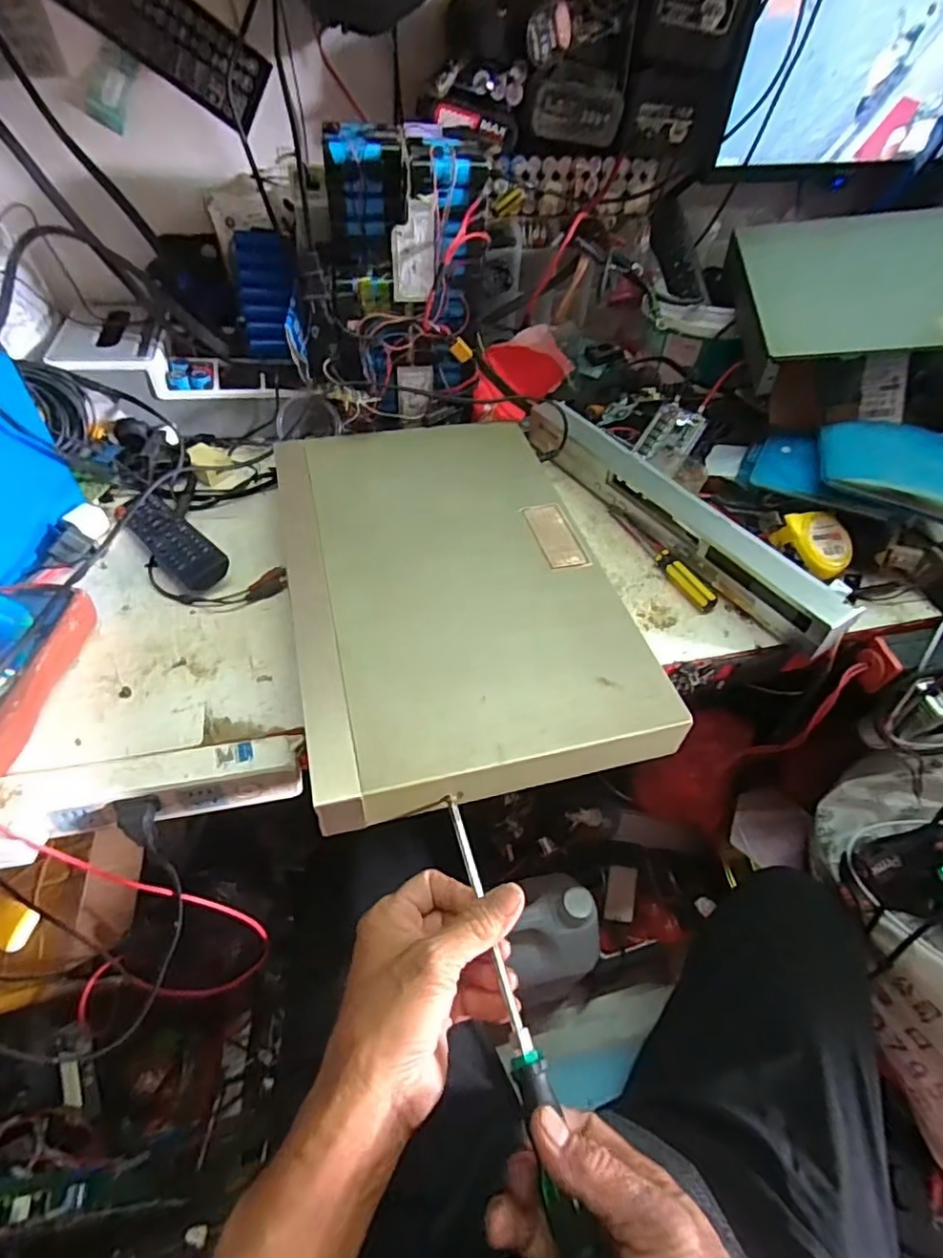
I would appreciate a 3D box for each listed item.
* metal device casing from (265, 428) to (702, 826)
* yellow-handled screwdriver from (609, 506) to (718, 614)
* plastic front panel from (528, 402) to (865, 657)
[{"bbox_3d":[-0.019,-0.041,0.534,0.269,0.058,0.413,-10,50,-12],"label":"metal device casing"},{"bbox_3d":[0.192,-0.079,0.611,0.020,0.022,0.163,-18,52,-18],"label":"yellow-handled screwdriver"},{"bbox_3d":[0.195,-0.123,0.618,0.028,0.061,0.409,-5,43,-44],"label":"plastic front panel"}]

